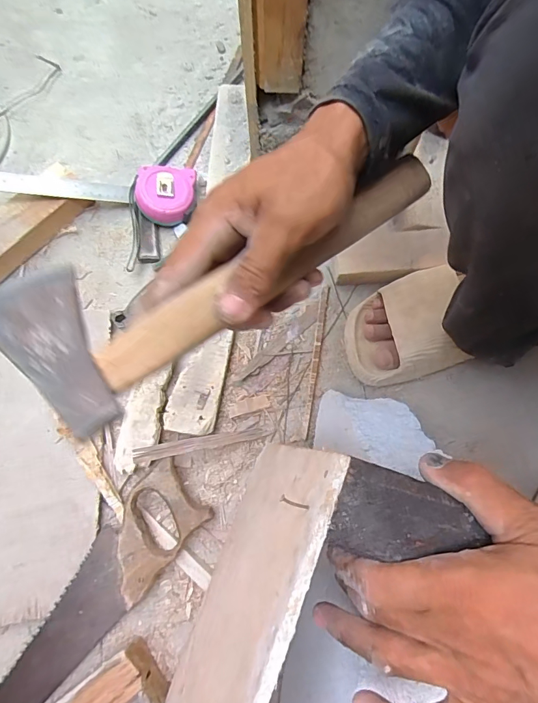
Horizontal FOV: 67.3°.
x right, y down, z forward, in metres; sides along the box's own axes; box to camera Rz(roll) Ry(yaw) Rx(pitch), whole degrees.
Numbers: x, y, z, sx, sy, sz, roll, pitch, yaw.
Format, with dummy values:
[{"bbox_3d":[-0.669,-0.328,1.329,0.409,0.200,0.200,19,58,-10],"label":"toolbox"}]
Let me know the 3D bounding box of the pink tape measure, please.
[{"bbox_3d":[-0.140,-0.216,0.559,0.077,0.048,0.079,6,73,3],"label":"pink tape measure"}]

